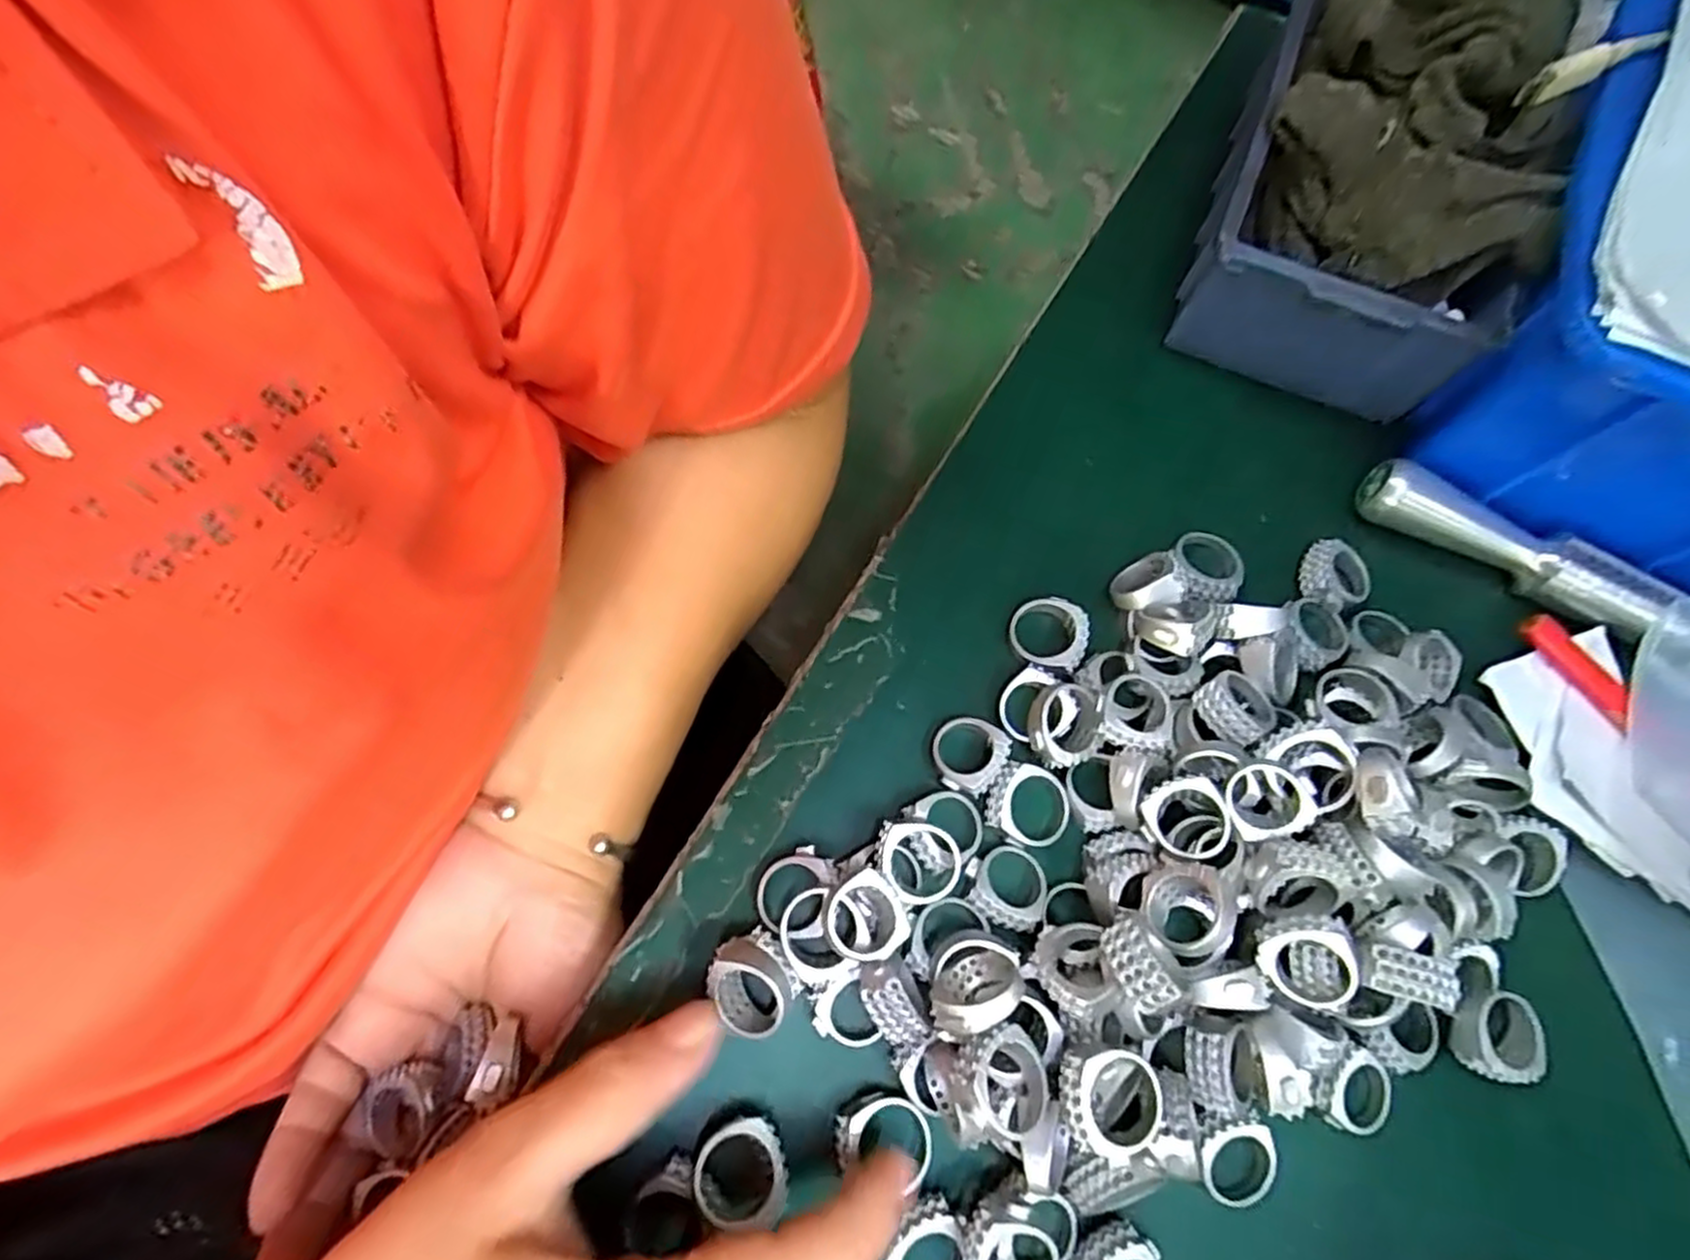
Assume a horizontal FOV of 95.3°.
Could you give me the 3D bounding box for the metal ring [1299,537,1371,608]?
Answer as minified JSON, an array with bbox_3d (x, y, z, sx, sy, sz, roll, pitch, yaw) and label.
[{"bbox_3d":[0.166,-0.018,0.260,0.020,0.011,0.023,6,71,-2],"label":"metal ring"}]

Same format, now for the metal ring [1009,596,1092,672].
[{"bbox_3d":[0.066,0.001,0.249,0.025,0.007,0.024,1,71,-4],"label":"metal ring"}]

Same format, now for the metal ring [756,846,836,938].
[{"bbox_3d":[-0.014,0.075,0.222,0.021,0.007,0.025,17,71,2],"label":"metal ring"}]

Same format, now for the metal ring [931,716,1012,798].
[{"bbox_3d":[0.037,0.038,0.236,0.022,0.006,0.023,1,71,-4],"label":"metal ring"}]

